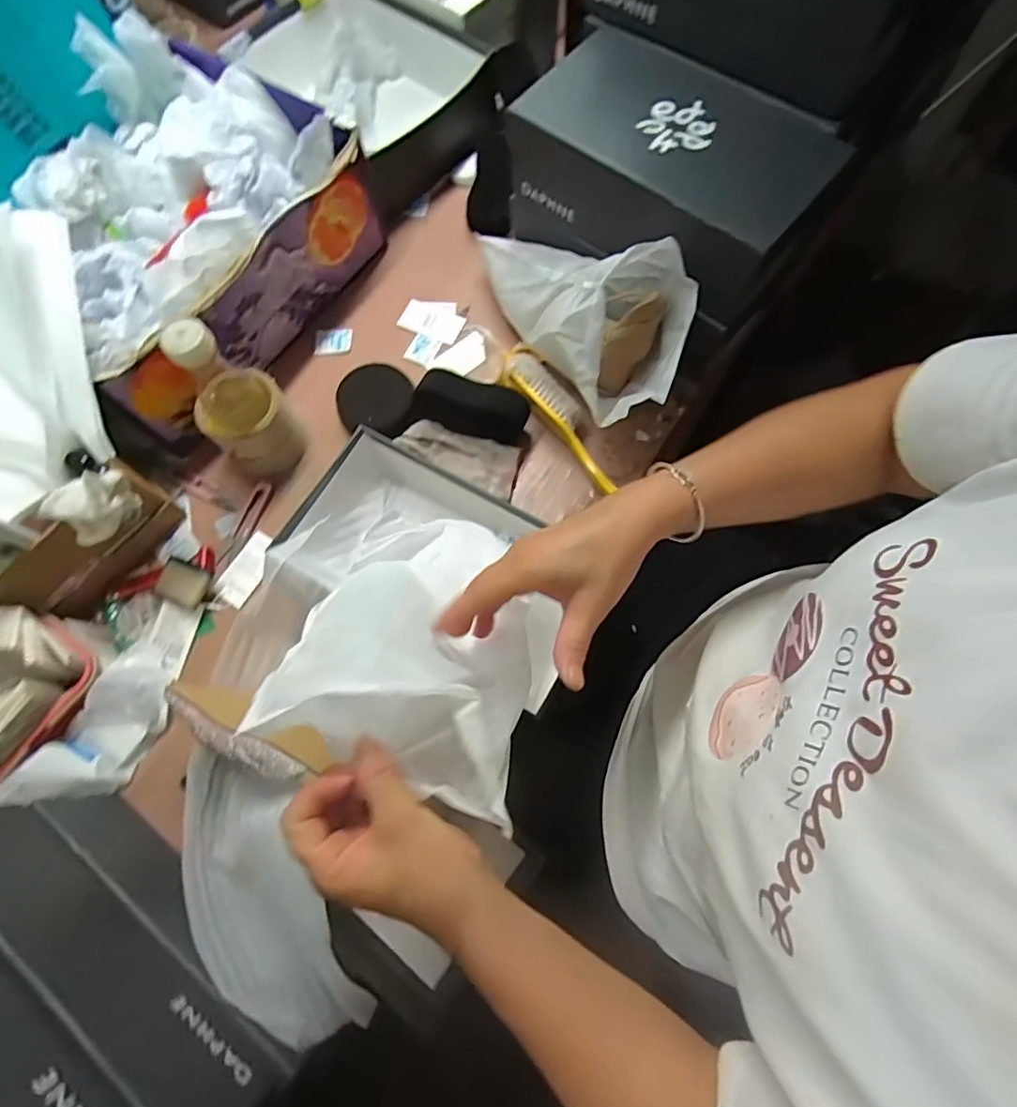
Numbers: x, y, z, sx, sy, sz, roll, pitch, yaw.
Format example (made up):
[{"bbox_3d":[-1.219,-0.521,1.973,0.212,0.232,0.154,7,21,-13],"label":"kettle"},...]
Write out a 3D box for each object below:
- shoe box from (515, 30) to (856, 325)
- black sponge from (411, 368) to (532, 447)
[{"bbox_3d":[0.163,-0.390,0.571,0.291,0.119,0.170,40,78,13],"label":"shoe box"},{"bbox_3d":[-0.042,-0.169,0.620,0.128,0.055,0.046,16,73,7],"label":"black sponge"}]

